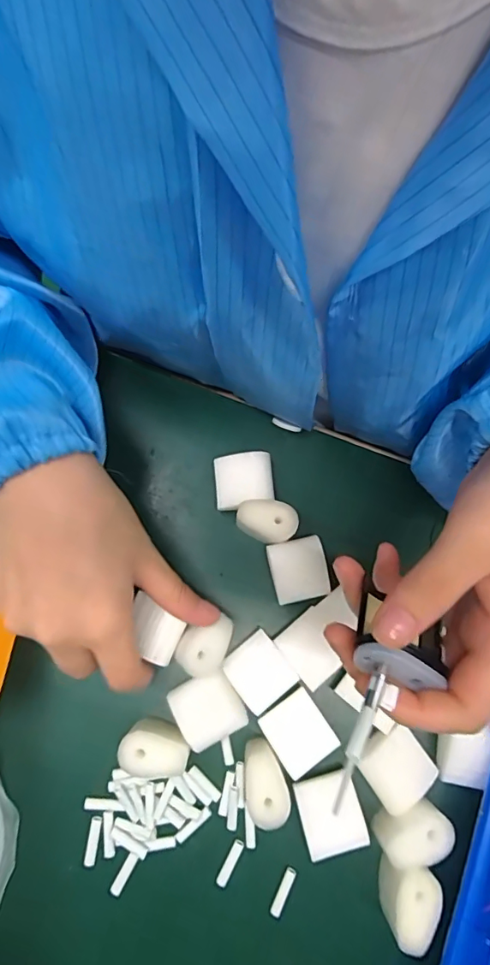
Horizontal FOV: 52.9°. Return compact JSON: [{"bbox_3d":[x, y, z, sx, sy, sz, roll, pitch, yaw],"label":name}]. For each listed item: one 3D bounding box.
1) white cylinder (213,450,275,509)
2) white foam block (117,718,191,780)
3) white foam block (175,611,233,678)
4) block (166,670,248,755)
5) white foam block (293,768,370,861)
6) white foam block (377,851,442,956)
[{"bbox_3d":[-0.001,0.000,0.316,0.036,0.020,0.033,-5,76,-2],"label":"white cylinder"},{"bbox_3d":[-0.049,0.147,0.273,0.035,0.027,0.025,17,76,3],"label":"white foam block"},{"bbox_3d":[-0.024,0.090,0.279,0.027,0.018,0.034,19,76,3],"label":"white foam block"},{"bbox_3d":[-0.021,0.129,0.283,0.035,0.021,0.036,-29,78,-8],"label":"block"},{"bbox_3d":[0.046,0.181,0.272,0.033,0.016,0.037,-16,77,-5],"label":"white foam block"},{"bbox_3d":[0.085,0.216,0.258,0.022,0.034,0.035,11,76,1],"label":"white foam block"}]

